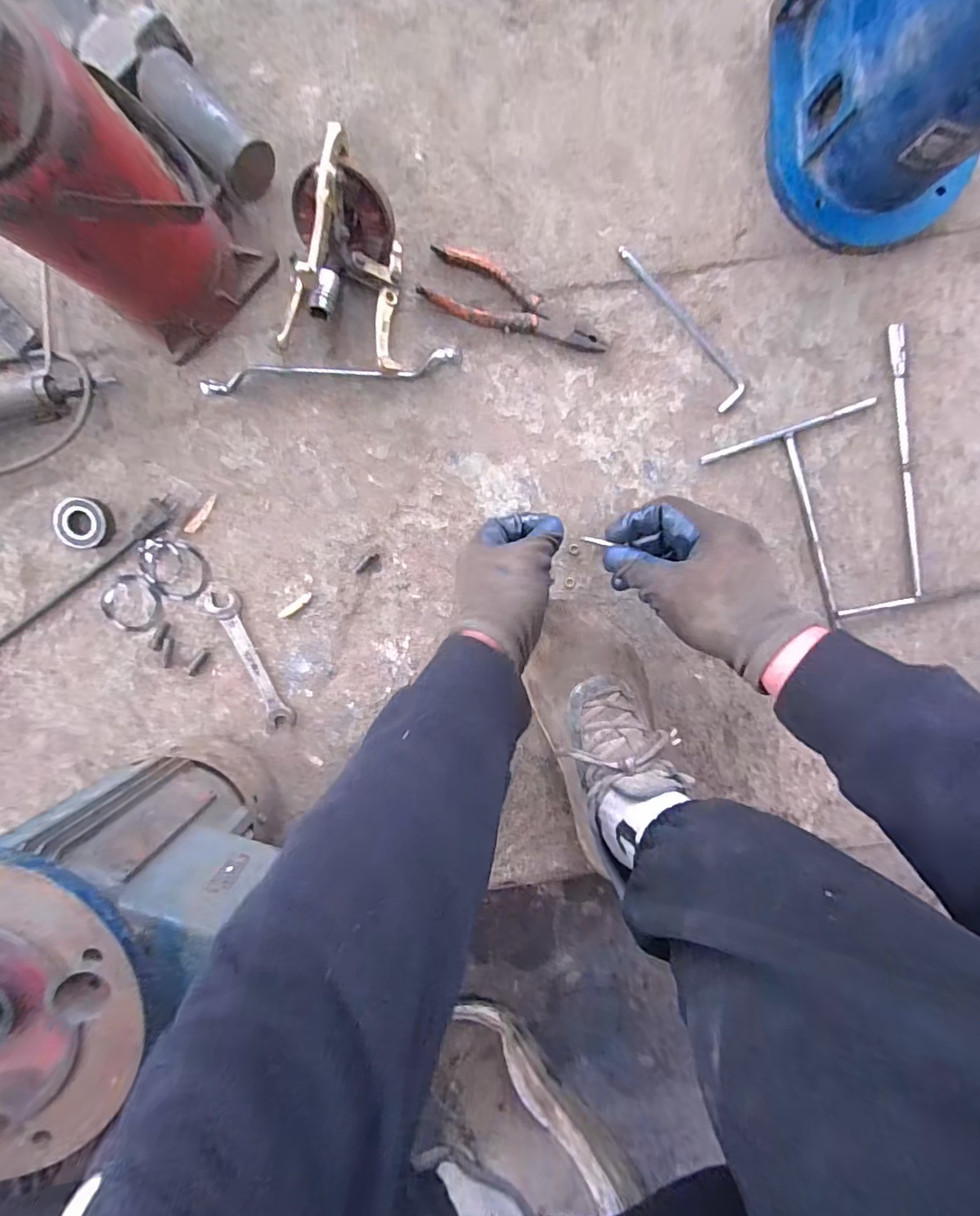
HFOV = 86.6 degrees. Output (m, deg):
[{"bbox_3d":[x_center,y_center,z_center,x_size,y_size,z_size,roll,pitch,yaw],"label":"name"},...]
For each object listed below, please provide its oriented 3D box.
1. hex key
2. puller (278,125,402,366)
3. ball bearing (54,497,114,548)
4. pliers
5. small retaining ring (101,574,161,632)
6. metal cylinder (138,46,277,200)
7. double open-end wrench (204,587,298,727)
[{"bbox_3d":[0.195,-0.283,0.518,0.034,0.007,0.186,-36,97,4],"label":"hex key"},{"bbox_3d":[-0.129,-0.309,0.458,0.112,0.105,0.154,12,98,-3],"label":"puller"},{"bbox_3d":[-0.413,-0.086,0.528,0.052,0.021,0.050,0,98,-1],"label":"ball bearing"},{"bbox_3d":[0.024,-0.292,0.512,0.185,0.015,0.057,26,97,-5],"label":"pliers"},{"bbox_3d":[-0.375,-0.005,0.544,0.060,0.007,0.060,0,98,-1],"label":"small retaining ring"},{"bbox_3d":[-0.250,-0.428,0.463,0.117,0.048,0.050,43,95,-6],"label":"metal cylinder"},{"bbox_3d":[-0.254,0.056,0.553,0.035,0.007,0.160,-22,98,2],"label":"double open-end wrench"}]

